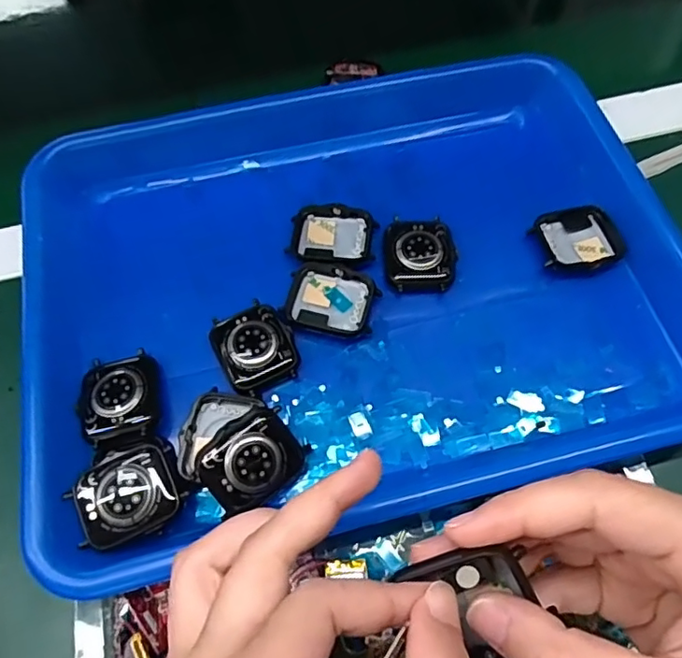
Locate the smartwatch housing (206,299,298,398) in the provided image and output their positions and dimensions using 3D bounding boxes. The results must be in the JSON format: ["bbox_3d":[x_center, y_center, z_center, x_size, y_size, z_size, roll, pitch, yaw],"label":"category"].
[{"bbox_3d":[-0.042,0.009,0.276,0.036,0.008,0.042,-27,65,-12],"label":"smartwatch housing"}]

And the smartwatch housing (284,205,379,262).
[{"bbox_3d":[-0.004,-0.052,0.308,0.046,0.009,0.036,1,63,2],"label":"smartwatch housing"}]

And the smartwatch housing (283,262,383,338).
[{"bbox_3d":[-0.004,-0.016,0.289,0.043,0.008,0.038,8,63,5],"label":"smartwatch housing"}]

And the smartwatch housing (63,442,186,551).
[{"bbox_3d":[-0.092,0.070,0.236,0.042,0.007,0.037,-25,65,-11],"label":"smartwatch housing"}]

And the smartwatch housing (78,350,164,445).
[{"bbox_3d":[-0.105,0.032,0.264,0.035,0.012,0.045,-13,63,-5],"label":"smartwatch housing"}]

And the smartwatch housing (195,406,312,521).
[{"bbox_3d":[-0.038,0.057,0.246,0.044,0.017,0.032,-31,69,-17],"label":"smartwatch housing"}]

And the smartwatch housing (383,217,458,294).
[{"bbox_3d":[0.043,-0.040,0.301,0.039,0.012,0.041,-3,63,0],"label":"smartwatch housing"}]

